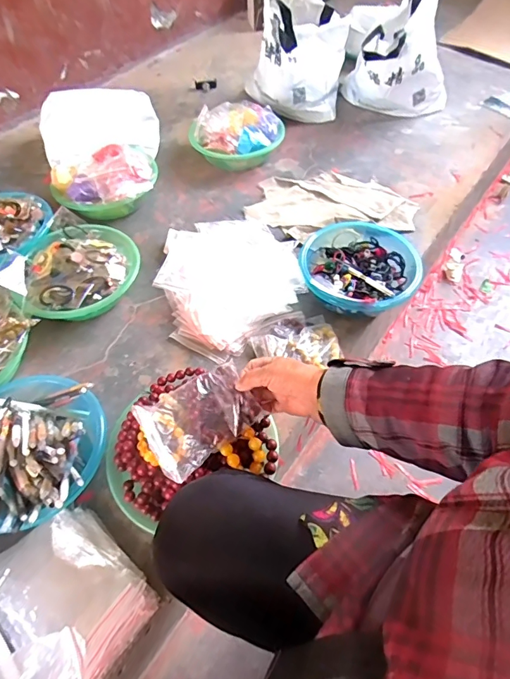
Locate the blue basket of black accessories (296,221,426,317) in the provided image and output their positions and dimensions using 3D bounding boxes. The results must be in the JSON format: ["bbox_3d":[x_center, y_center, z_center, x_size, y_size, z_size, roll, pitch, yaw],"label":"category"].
[{"bbox_3d":[0.200,-0.143,0.834,0.232,0.093,0.244,20,57,15],"label":"blue basket of black accessories"}]

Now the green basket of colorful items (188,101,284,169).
[{"bbox_3d":[-0.046,-0.532,1.118,0.240,0.113,0.213,-7,54,-3],"label":"green basket of colorful items"}]

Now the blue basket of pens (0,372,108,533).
[{"bbox_3d":[-0.337,0.151,0.607,0.207,0.091,0.215,-1,54,1],"label":"blue basket of pens"}]

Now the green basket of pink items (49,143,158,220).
[{"bbox_3d":[-0.343,-0.357,1.003,0.220,0.105,0.185,2,54,3],"label":"green basket of pink items"}]

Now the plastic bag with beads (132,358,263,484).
[{"bbox_3d":[-0.080,0.097,0.575,0.146,0.049,0.119,-36,60,-22],"label":"plastic bag with beads"}]

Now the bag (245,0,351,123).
[{"bbox_3d":[0.122,-0.839,1.248,0.270,0.253,0.303,9,55,8],"label":"bag"}]

